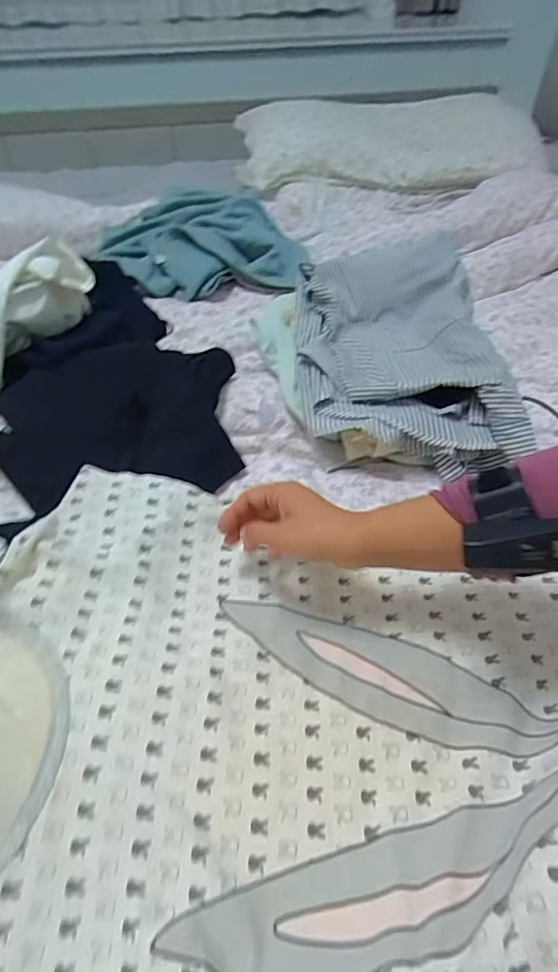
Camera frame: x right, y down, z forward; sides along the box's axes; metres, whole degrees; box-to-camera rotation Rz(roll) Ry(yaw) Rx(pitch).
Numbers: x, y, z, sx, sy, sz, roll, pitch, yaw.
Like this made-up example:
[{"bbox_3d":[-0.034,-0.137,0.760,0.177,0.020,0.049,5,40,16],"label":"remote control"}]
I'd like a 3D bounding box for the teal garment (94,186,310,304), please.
[{"bbox_3d":[-0.132,-0.434,0.914,0.357,0.081,0.242,-6,47,-5],"label":"teal garment"}]

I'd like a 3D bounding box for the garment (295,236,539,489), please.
[{"bbox_3d":[0.140,-0.156,0.630,0.231,0.134,0.303,-6,47,-5],"label":"garment"}]

